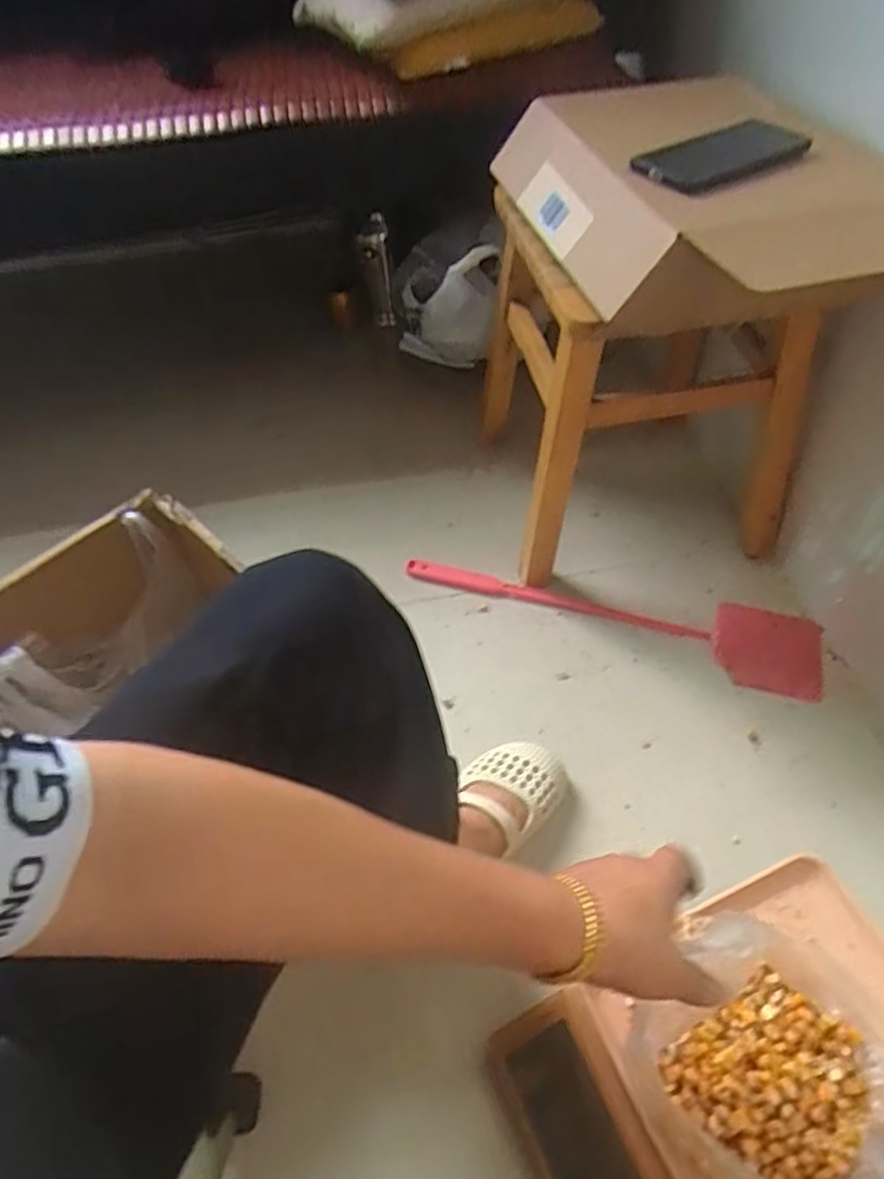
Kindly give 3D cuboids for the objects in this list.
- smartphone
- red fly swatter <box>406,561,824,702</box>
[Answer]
[{"bbox_3d":[0.258,-0.401,0.632,0.154,0.016,0.075,-28,54,-18],"label":"smartphone"},{"bbox_3d":[0.222,0.020,0.910,0.531,0.028,0.122,16,53,17],"label":"red fly swatter"}]

